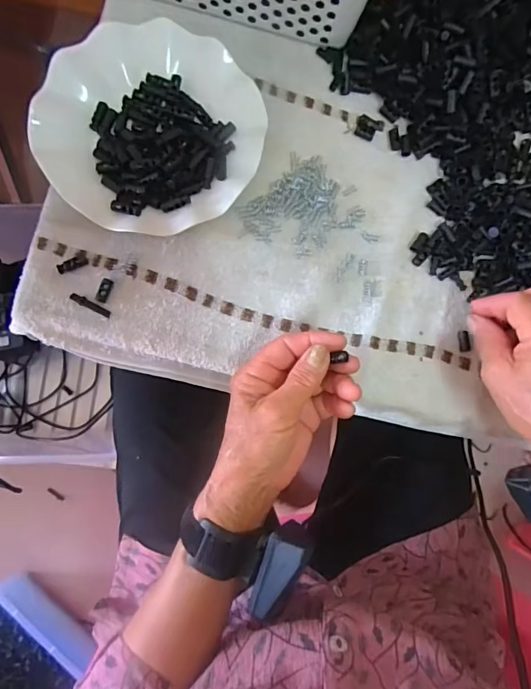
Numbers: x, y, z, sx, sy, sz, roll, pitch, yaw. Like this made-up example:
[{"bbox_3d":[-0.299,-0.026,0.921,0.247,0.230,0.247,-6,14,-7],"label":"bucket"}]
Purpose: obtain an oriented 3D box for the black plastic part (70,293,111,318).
[{"bbox_3d":[-0.145,-0.033,0.371,0.035,0.004,0.007,30,82,-2],"label":"black plastic part"}]

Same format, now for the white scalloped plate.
[{"bbox_3d":[-0.097,-0.187,0.375,0.177,0.027,0.182,-34,88,-8],"label":"white scalloped plate"}]

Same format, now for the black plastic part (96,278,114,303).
[{"bbox_3d":[-0.134,-0.045,0.372,0.010,0.004,0.020,22,83,-3],"label":"black plastic part"}]

